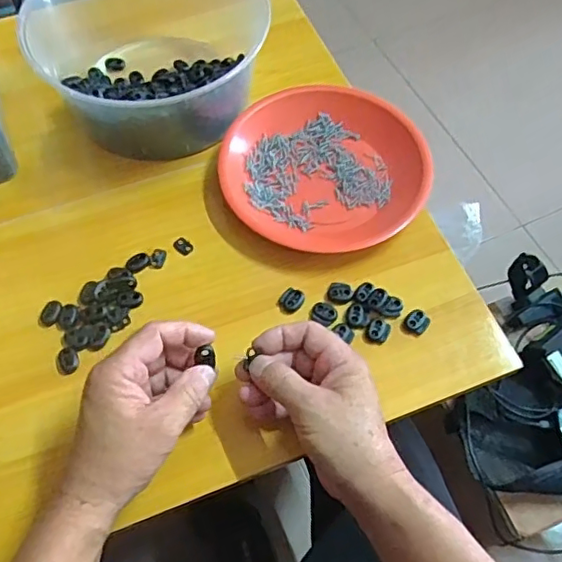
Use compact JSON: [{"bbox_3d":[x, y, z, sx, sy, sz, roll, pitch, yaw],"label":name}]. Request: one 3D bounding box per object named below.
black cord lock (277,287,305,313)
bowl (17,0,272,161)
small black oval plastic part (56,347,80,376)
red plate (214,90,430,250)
[{"bbox_3d":[0.009,0.016,0.499,0.020,0.006,0.021,32,66,16],"label":"black cord lock"},{"bbox_3d":[-0.126,-0.226,0.566,0.198,0.101,0.196,0,61,0],"label":"bowl"},{"bbox_3d":[-0.174,0.065,0.472,0.019,0.007,0.022,-17,63,-10],"label":"small black oval plastic part"},{"bbox_3d":[0.040,-0.108,0.552,0.189,0.032,0.170,-11,62,-7],"label":"red plate"}]

